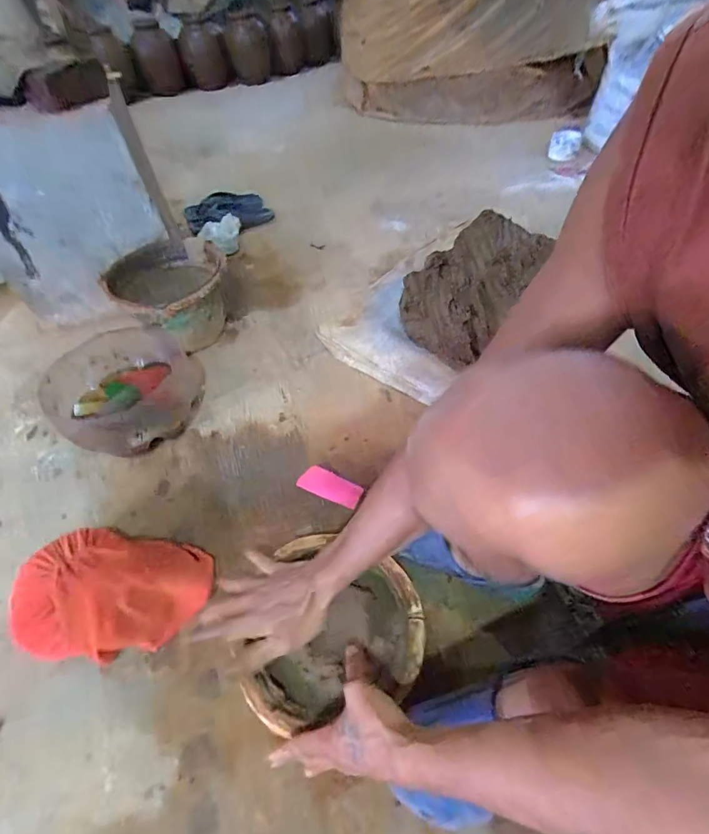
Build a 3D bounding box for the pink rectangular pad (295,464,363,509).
[{"bbox_3d":[-0.039,0.117,0.694,0.106,0.016,0.043,19,53,16],"label":"pink rectangular pad"}]

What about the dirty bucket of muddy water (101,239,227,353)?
[{"bbox_3d":[-0.389,-0.265,0.905,0.231,0.137,0.254,-33,57,-22],"label":"dirty bucket of muddy water"}]

